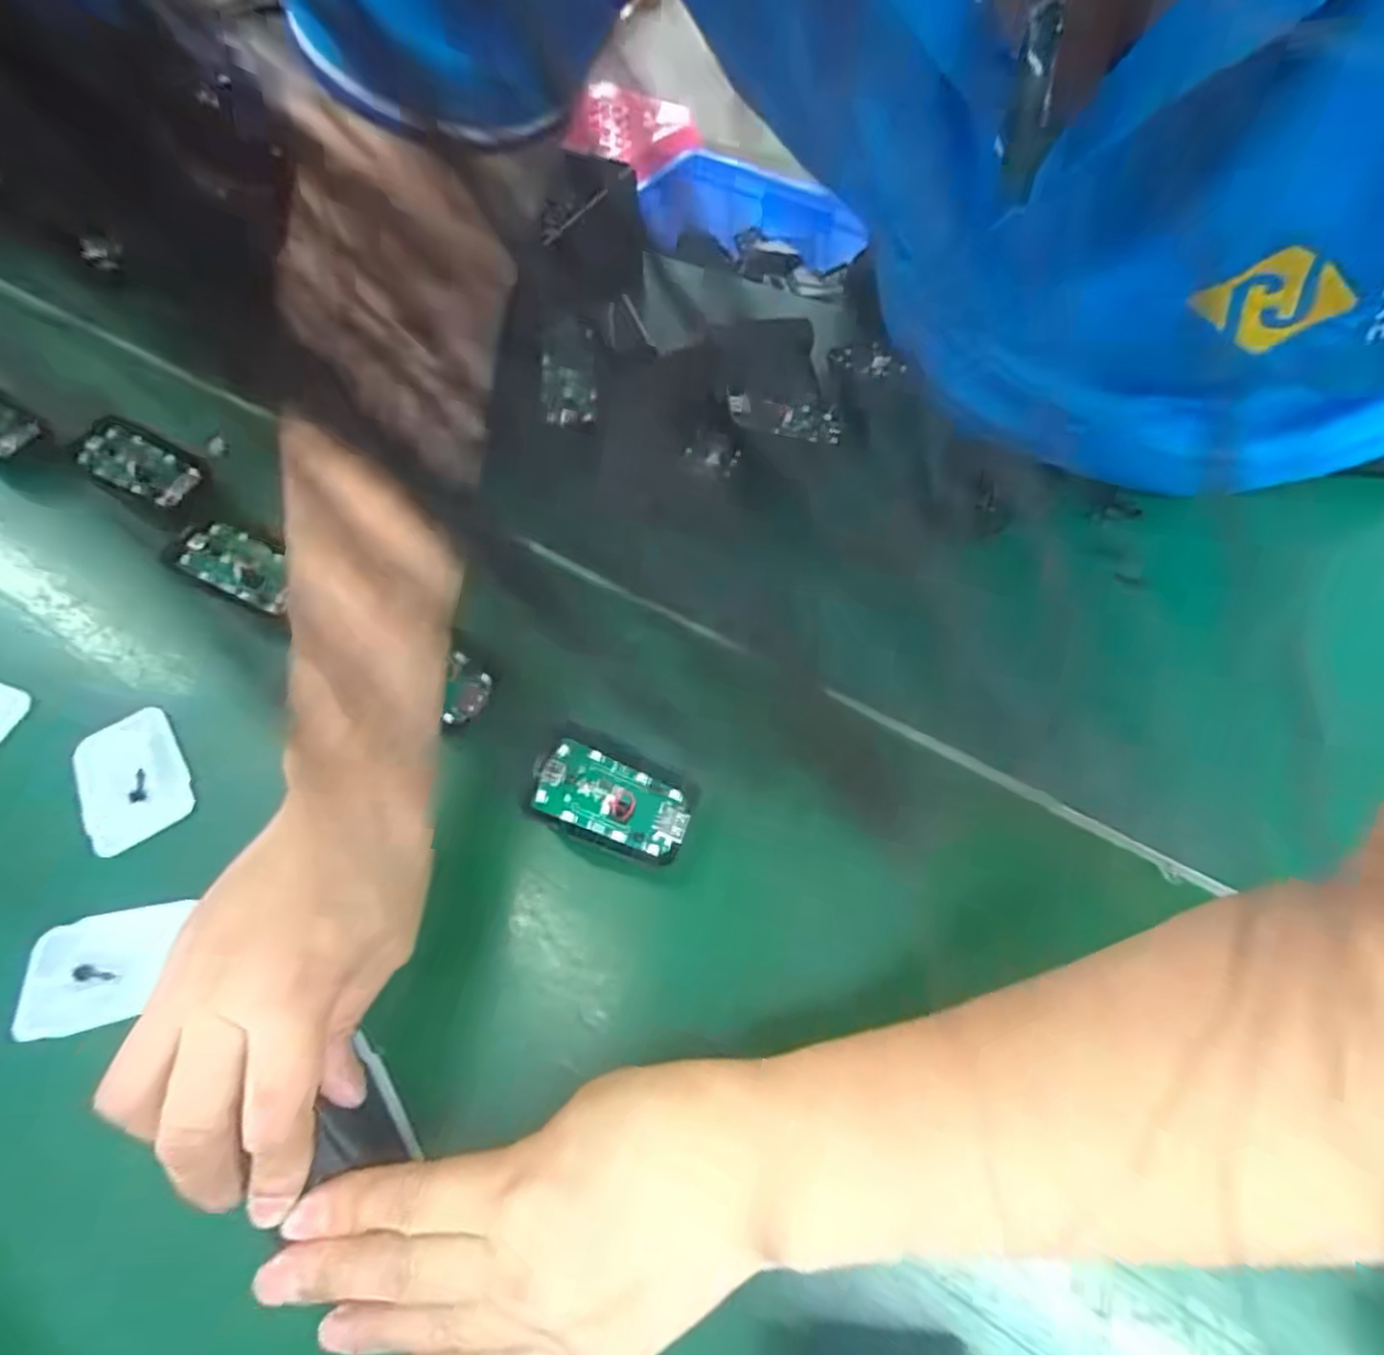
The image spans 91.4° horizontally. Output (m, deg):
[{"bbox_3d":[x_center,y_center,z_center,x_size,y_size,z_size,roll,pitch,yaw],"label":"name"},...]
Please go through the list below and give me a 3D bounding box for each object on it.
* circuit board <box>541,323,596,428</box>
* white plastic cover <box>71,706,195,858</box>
[{"bbox_3d":[-0.073,-0.178,0.398,0.031,0.007,0.062,0,87,-3],"label":"circuit board"},{"bbox_3d":[-0.268,0.048,0.325,0.042,0.012,0.067,-23,65,-26],"label":"white plastic cover"}]

